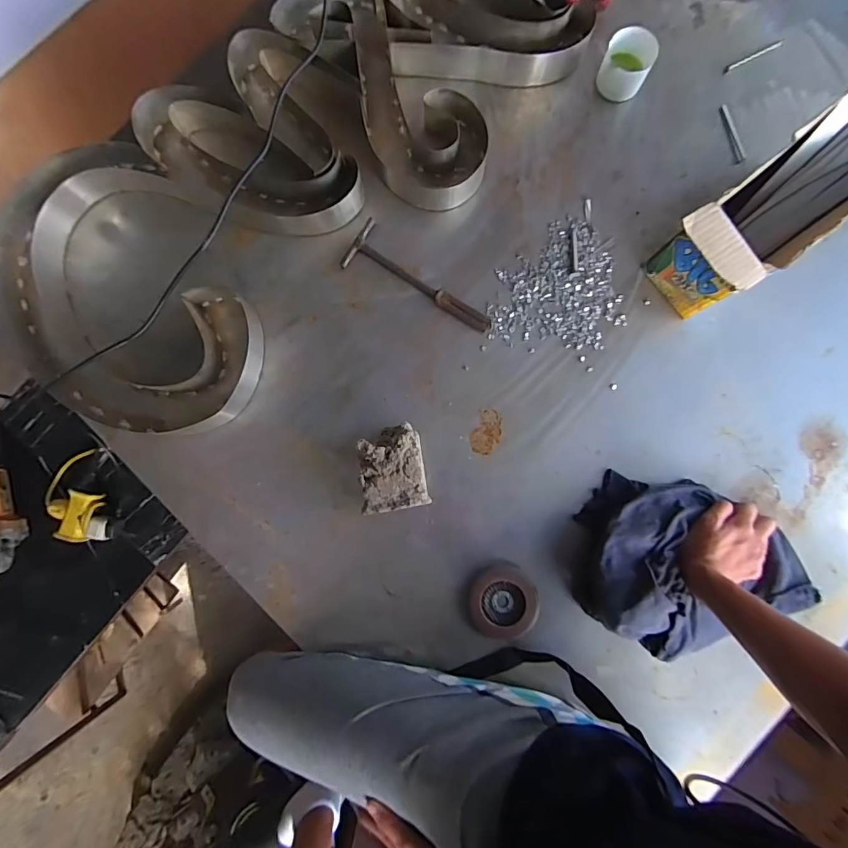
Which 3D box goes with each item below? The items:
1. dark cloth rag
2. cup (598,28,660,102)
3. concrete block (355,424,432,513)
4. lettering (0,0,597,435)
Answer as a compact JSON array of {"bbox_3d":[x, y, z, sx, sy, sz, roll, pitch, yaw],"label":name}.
[{"bbox_3d":[0.332,0.191,0.563,0.283,0.064,0.208,32,86,3],"label":"dark cloth rag"},{"bbox_3d":[0.280,-0.499,0.629,0.063,0.063,0.055,27,85,2],"label":"cup"},{"bbox_3d":[-0.042,0.058,0.580,0.084,0.064,0.106,-10,85,-1],"label":"concrete block"},{"bbox_3d":[-0.190,-0.356,0.631,0.841,0.083,0.377,-44,86,-4],"label":"lettering"}]

